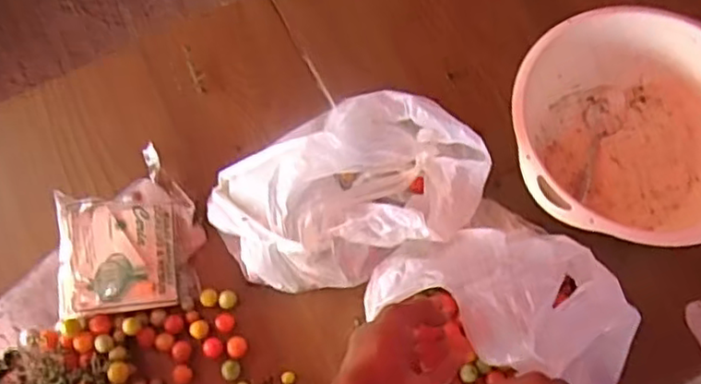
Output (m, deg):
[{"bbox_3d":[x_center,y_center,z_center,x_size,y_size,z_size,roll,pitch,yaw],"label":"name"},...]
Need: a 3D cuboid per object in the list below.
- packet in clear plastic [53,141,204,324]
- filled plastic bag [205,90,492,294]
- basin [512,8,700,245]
[{"bbox_3d":[-0.226,0.038,0.656,0.132,0.034,0.168,-8,68,-4],"label":"packet in clear plastic"},{"bbox_3d":[-0.010,-0.011,0.613,0.261,0.130,0.165,-12,68,-6],"label":"filled plastic bag"},{"bbox_3d":[0.279,-0.051,0.642,0.240,0.099,0.221,0,67,-1],"label":"basin"}]

